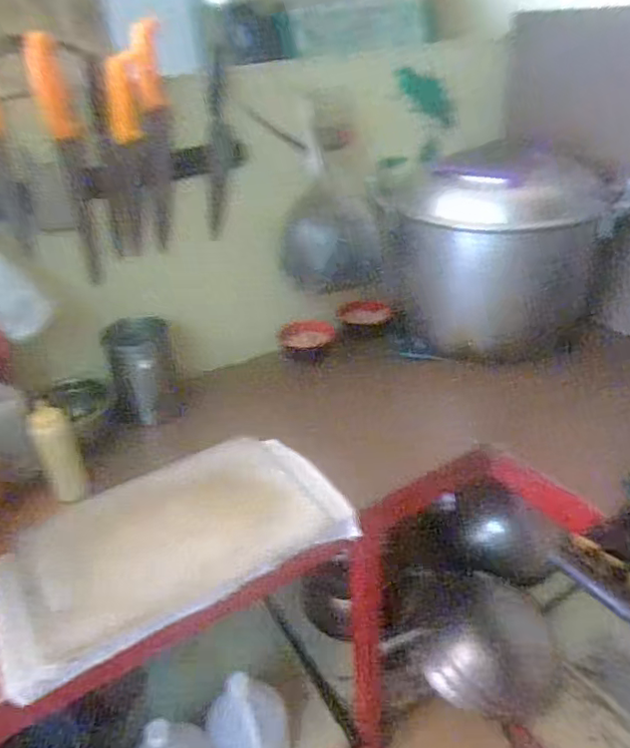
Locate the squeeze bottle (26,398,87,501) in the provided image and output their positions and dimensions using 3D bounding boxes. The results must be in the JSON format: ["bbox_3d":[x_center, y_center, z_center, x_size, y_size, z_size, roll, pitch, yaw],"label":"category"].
[{"bbox_3d":[-0.388,0.123,0.902,0.056,0.163,0.043,-16,33,-20],"label":"squeeze bottle"}]

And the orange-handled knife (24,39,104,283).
[{"bbox_3d":[-0.373,-0.320,0.917,0.042,0.354,0.015,-23,36,-30],"label":"orange-handled knife"}]

